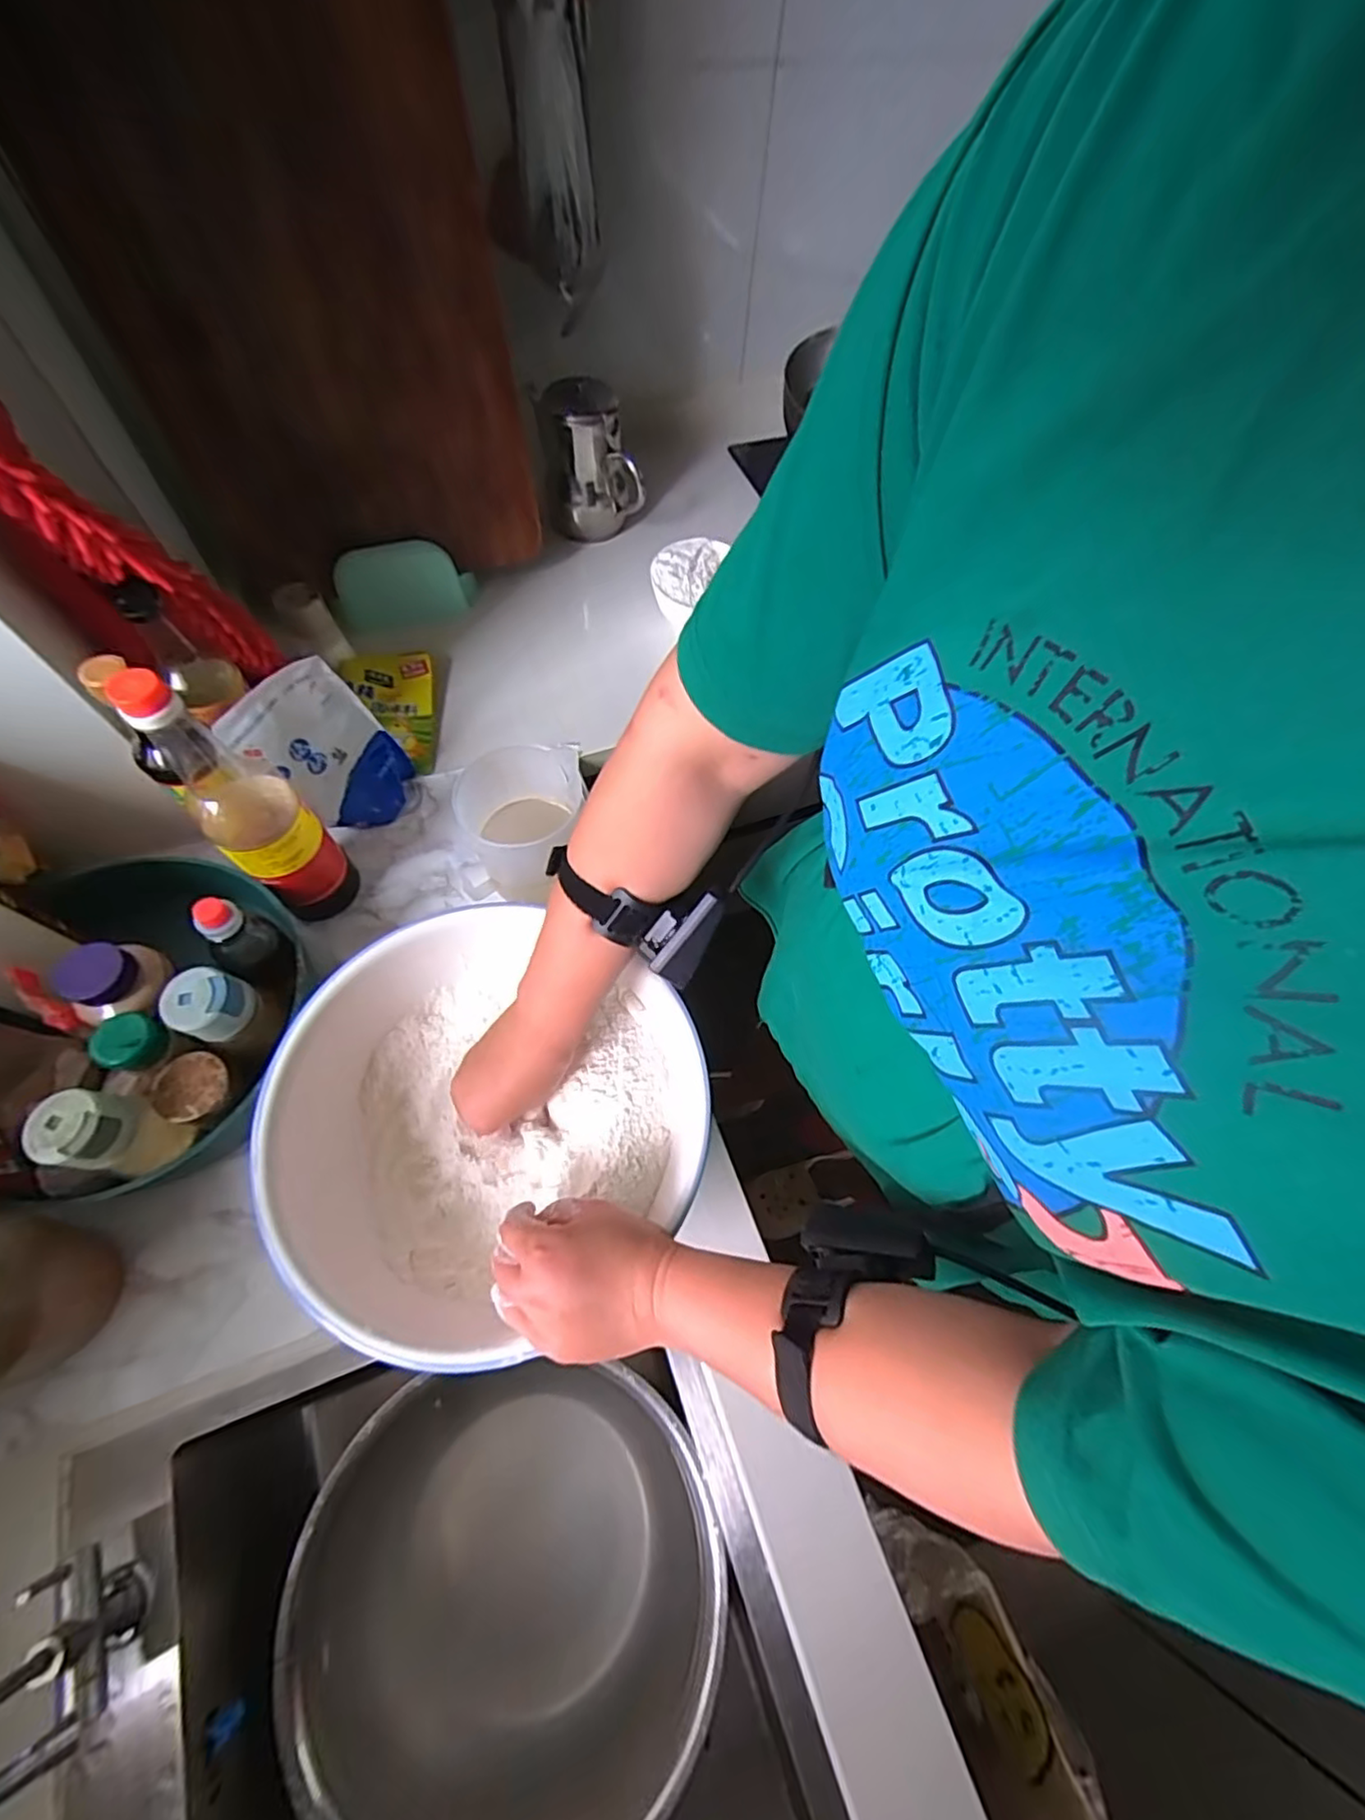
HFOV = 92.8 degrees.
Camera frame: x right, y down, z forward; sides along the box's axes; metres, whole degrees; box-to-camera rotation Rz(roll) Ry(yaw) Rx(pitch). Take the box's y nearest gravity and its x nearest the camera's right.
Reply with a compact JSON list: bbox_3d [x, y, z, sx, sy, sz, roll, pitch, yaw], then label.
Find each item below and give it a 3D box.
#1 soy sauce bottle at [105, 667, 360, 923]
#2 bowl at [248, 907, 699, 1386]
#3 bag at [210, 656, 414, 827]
[{"bbox_3d":[-0.364,-0.085,0.545,0.079,0.284,0.072,41,68,15],"label":"soy sauce bottle"},{"bbox_3d":[-0.158,0.159,0.524,0.316,0.097,0.291,2,64,-3],"label":"bowl"},{"bbox_3d":[-0.343,-0.148,0.636,0.045,0.181,0.130,42,68,16],"label":"bag"}]

